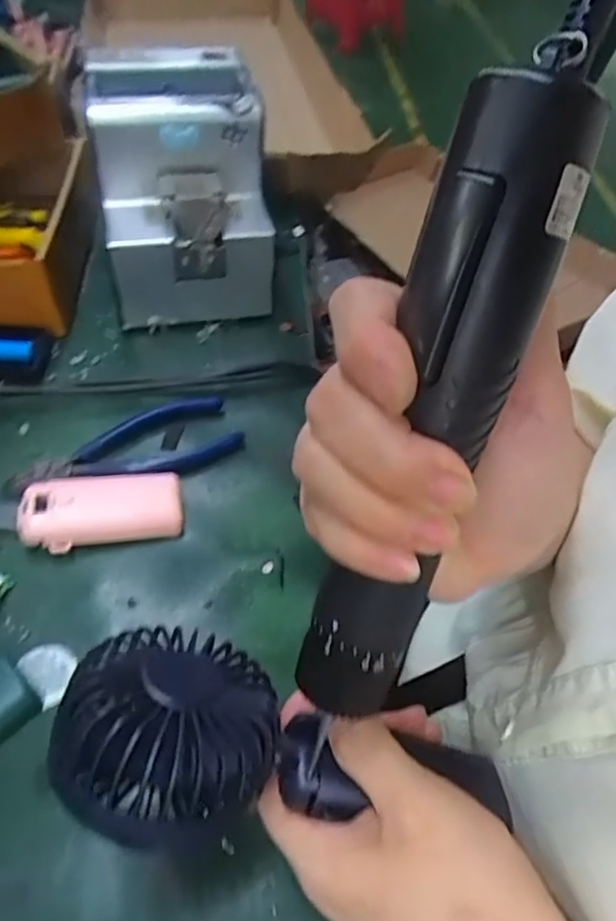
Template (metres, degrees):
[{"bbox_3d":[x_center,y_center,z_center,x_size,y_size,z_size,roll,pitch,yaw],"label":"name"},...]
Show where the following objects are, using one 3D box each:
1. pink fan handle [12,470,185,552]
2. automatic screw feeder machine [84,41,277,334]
[{"bbox_3d":[-0.127,0.030,0.389,0.094,0.023,0.044,-9,51,-13],"label":"pink fan handle"},{"bbox_3d":[-0.105,-0.222,0.515,0.125,0.153,0.171,-8,51,-12],"label":"automatic screw feeder machine"}]

